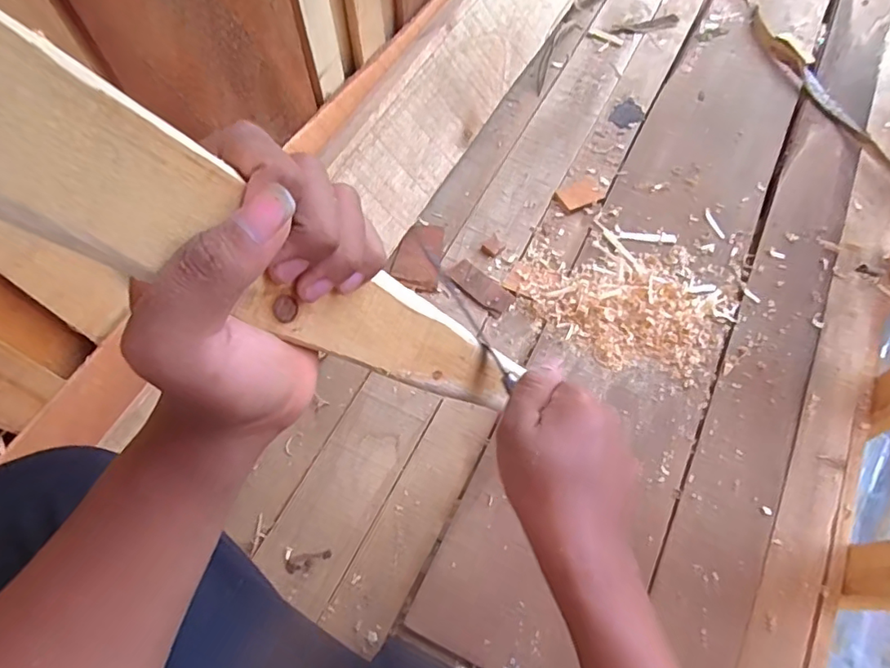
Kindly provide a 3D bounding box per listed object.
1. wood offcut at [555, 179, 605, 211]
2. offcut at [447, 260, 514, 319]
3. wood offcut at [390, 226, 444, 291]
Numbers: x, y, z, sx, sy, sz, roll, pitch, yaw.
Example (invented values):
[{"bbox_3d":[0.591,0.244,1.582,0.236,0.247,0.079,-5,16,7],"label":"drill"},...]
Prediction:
[{"bbox_3d":[0.181,-0.189,0.724,0.056,0.006,0.044,-25,67,-13],"label":"wood offcut"},{"bbox_3d":[0.044,-0.058,0.655,0.084,0.007,0.036,39,69,16],"label":"offcut"},{"bbox_3d":[-0.033,-0.098,0.670,0.057,0.015,0.098,8,64,2],"label":"wood offcut"}]

